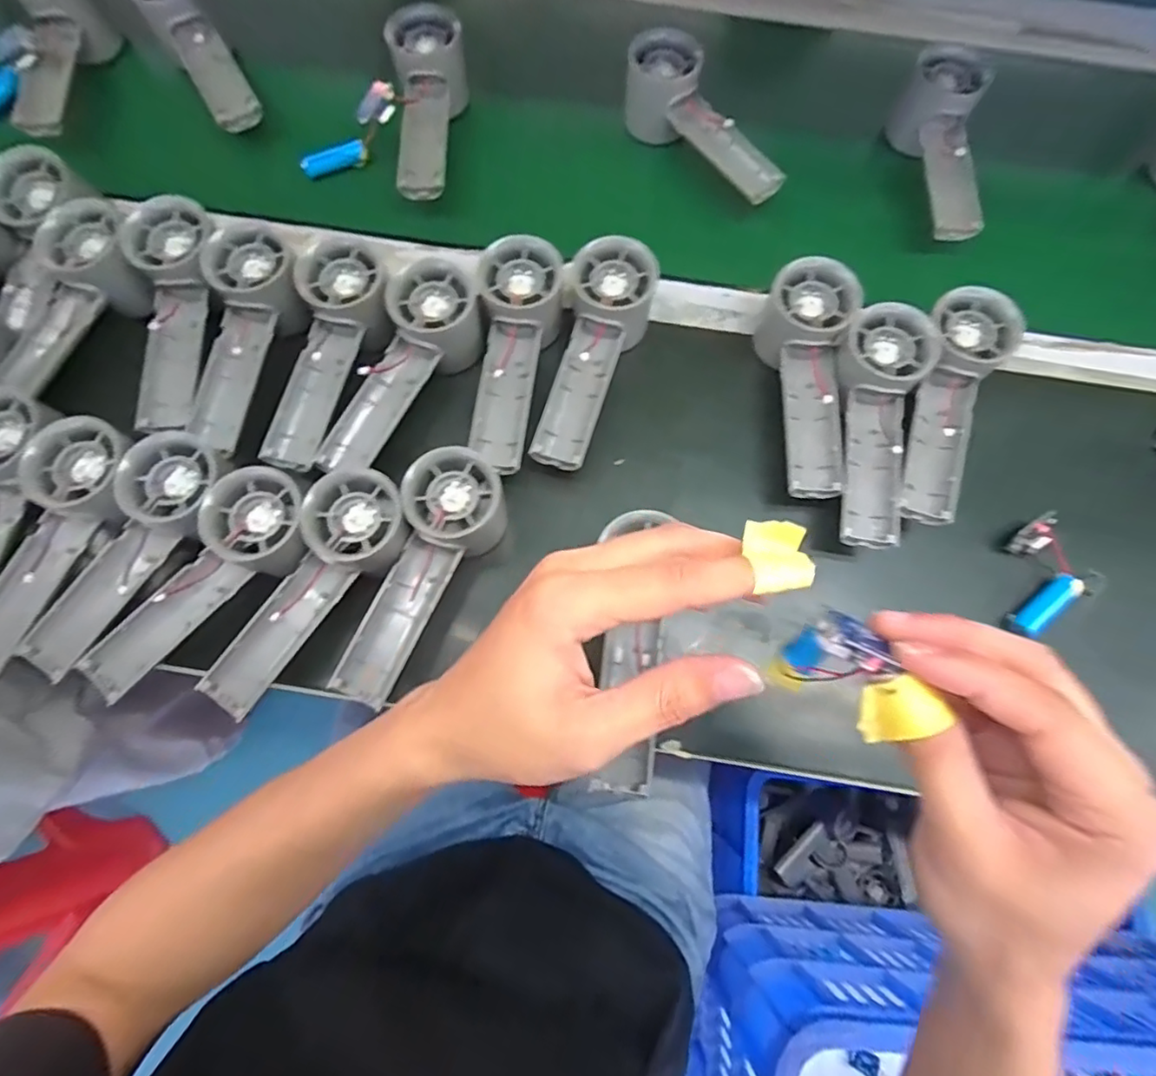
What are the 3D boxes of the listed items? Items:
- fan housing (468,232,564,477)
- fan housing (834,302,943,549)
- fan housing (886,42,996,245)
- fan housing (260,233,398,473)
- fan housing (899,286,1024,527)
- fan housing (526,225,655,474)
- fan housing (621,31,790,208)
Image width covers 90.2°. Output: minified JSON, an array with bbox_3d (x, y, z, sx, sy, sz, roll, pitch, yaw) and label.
[{"bbox_3d":[-0.046,-0.124,0.400,0.054,0.044,0.161,8,87,2],"label":"fan housing"},{"bbox_3d":[0.196,-0.075,0.374,0.055,0.036,0.155,13,74,3],"label":"fan housing"},{"bbox_3d":[0.287,-0.310,0.459,0.060,0.050,0.152,7,74,1],"label":"fan housing"},{"bbox_3d":[-0.171,-0.123,0.393,0.063,0.034,0.156,17,88,4],"label":"fan housing"},{"bbox_3d":[0.247,-0.087,0.376,0.050,0.036,0.154,18,74,5],"label":"fan housing"},{"bbox_3d":[0.008,-0.123,0.405,0.056,0.049,0.160,18,87,5],"label":"fan housing"},{"bbox_3d":[0.103,-0.334,0.457,0.154,0.048,0.050,42,78,11],"label":"fan housing"}]

